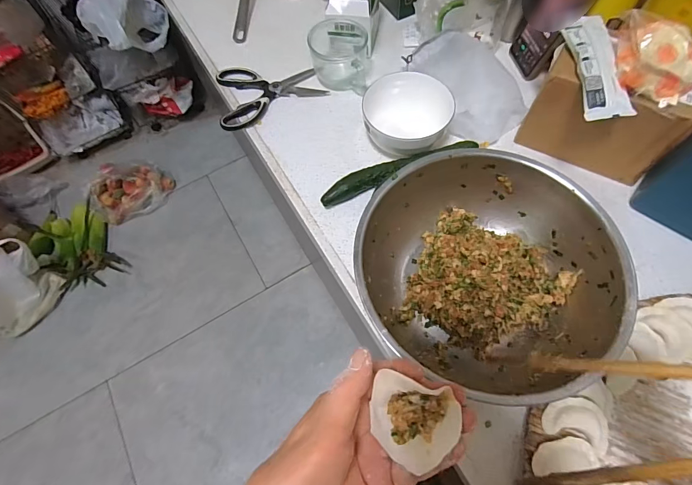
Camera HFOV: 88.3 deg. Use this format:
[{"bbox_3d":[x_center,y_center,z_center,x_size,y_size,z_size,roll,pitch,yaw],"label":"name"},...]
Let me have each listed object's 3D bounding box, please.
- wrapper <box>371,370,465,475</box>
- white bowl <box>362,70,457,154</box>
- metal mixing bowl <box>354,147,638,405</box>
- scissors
[{"bbox_3d":[0.041,0.111,0.221,0.050,0.023,0.047,12,67,5],"label":"wrapper"},{"bbox_3d":[0.092,-0.187,0.534,0.129,0.052,0.130,-1,65,3],"label":"white bowl"},{"bbox_3d":[0.147,0.031,0.405,0.260,0.100,0.246,-1,65,3],"label":"metal mixing bowl"},{"bbox_3d":[-0.143,-0.269,0.611,0.182,0.012,0.136,-29,67,-10],"label":"scissors"}]

